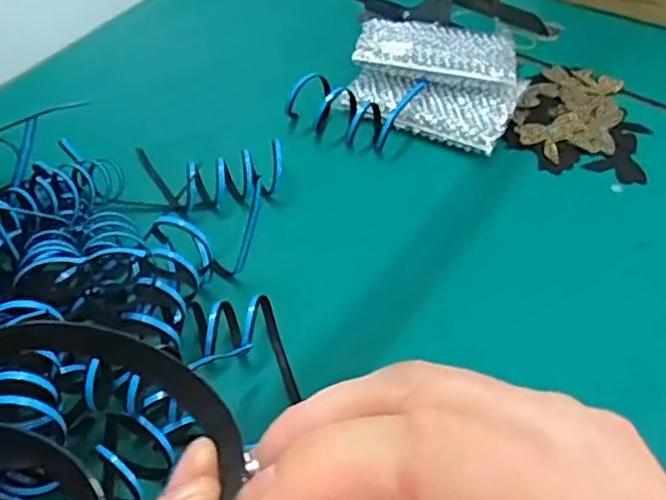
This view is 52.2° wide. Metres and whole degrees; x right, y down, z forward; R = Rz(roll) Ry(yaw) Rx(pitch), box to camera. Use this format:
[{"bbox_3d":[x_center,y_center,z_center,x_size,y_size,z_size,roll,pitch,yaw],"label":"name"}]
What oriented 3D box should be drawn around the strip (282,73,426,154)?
[{"bbox_3d":[0.027,-0.181,0.878,0.174,0.050,0.084,5,49,4],"label":"strip"}]

